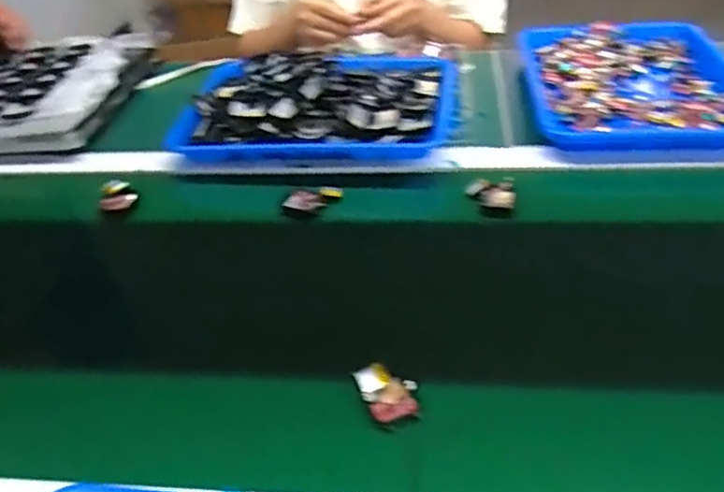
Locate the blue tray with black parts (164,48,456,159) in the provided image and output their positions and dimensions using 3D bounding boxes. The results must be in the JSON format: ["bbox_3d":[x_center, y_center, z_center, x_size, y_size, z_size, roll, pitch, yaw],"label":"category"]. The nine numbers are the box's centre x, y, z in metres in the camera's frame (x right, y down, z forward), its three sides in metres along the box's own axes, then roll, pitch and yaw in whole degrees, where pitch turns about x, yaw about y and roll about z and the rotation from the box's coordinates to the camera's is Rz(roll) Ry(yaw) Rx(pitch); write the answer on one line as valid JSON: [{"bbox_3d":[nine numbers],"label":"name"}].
[{"bbox_3d":[-0.051,-0.188,0.781,0.330,0.055,0.233,1,41,10],"label":"blue tray with black parts"}]

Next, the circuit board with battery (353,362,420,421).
[{"bbox_3d":[0.020,0.107,0.467,0.038,0.015,0.044,-20,42,-14],"label":"circuit board with battery"}]

